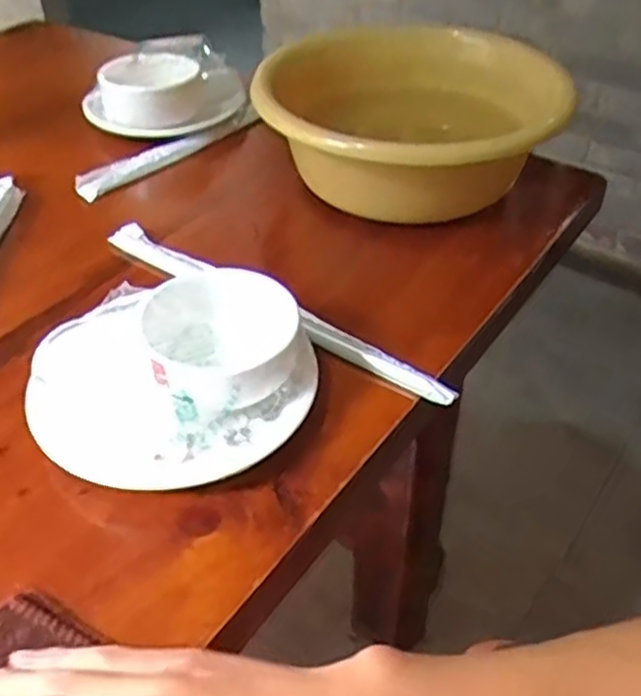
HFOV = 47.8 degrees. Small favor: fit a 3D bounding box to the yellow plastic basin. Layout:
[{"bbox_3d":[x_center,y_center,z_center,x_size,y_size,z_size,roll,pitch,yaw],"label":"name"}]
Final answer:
[{"bbox_3d":[0.081,-0.183,0.612,0.239,0.099,0.221,10,43,12],"label":"yellow plastic basin"}]

